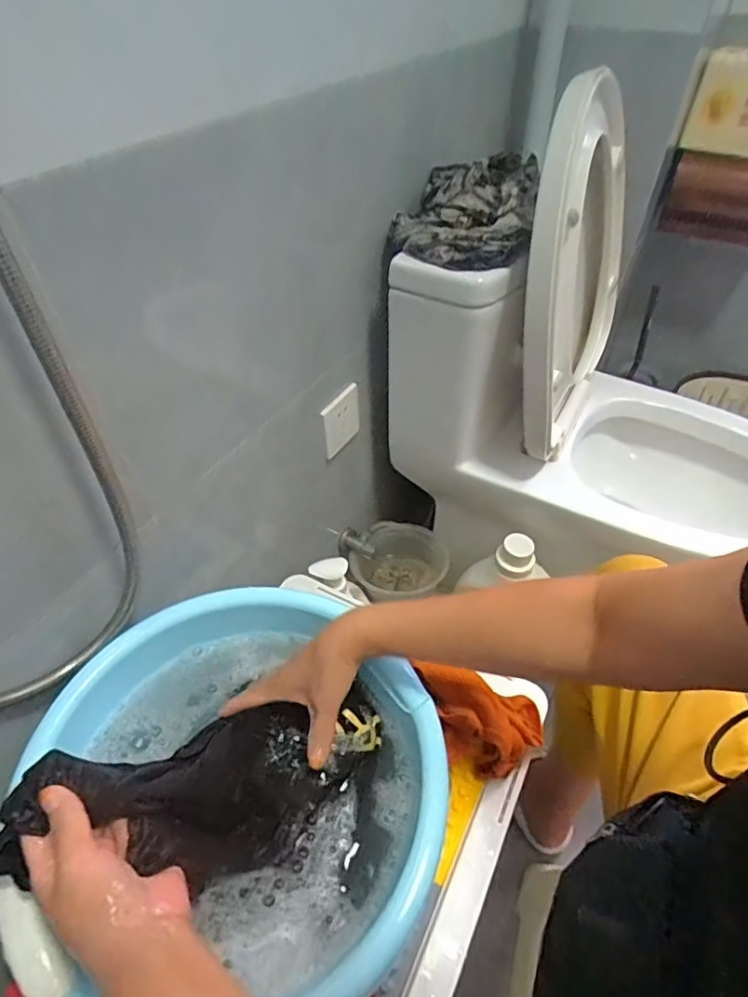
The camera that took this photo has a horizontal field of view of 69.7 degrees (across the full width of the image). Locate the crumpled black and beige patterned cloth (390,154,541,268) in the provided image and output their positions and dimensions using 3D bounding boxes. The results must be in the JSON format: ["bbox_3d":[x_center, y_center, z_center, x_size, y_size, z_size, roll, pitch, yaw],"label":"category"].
[{"bbox_3d":[0.114,-0.371,0.683,0.174,0.078,0.178,11,47,11],"label":"crumpled black and beige patterned cloth"}]

